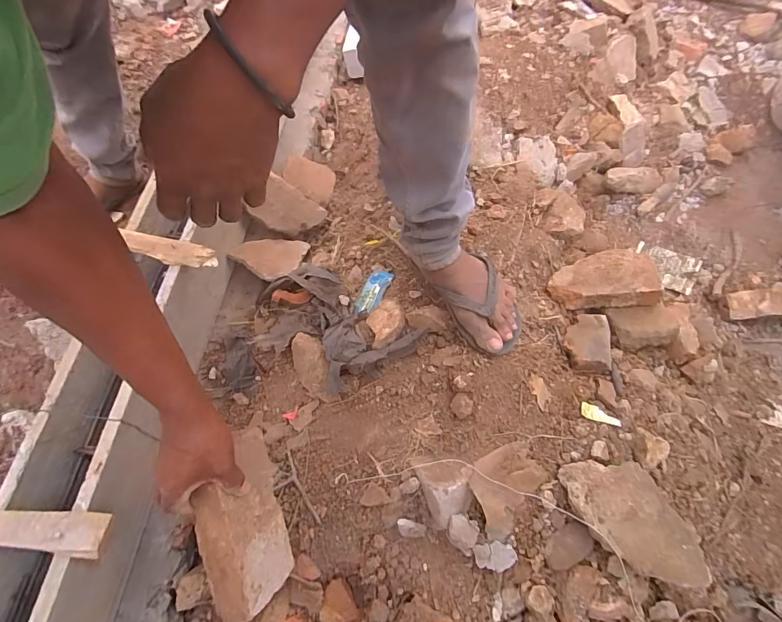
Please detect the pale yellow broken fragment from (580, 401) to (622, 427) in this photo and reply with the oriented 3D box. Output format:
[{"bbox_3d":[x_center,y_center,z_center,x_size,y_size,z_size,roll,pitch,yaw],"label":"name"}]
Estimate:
[{"bbox_3d":[0.294,0.147,0.548,0.052,0.004,0.021,24,65,32],"label":"pale yellow broken fragment"}]

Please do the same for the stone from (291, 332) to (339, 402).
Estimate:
[{"bbox_3d":[-0.134,0.094,0.655,0.058,0.046,0.132,-20,67,-10],"label":"stone"}]

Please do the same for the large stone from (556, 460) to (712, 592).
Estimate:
[{"bbox_3d":[0.292,0.248,0.480,0.090,0.066,0.155,-39,72,-17],"label":"large stone"}]

